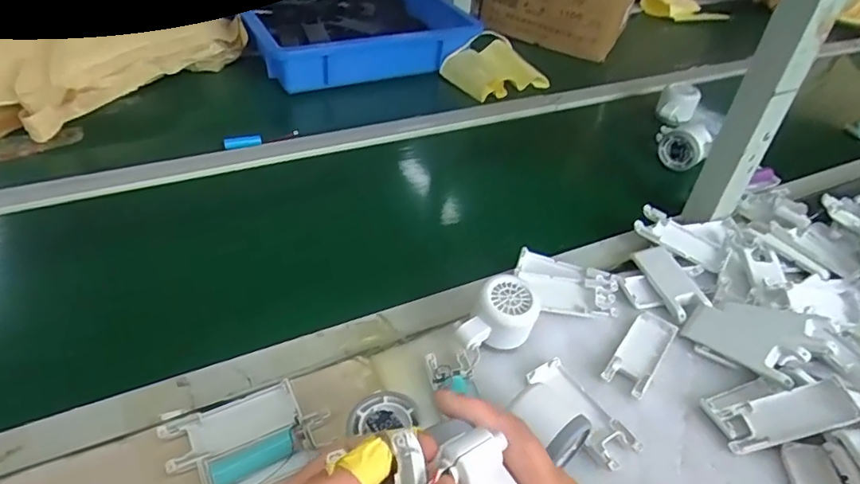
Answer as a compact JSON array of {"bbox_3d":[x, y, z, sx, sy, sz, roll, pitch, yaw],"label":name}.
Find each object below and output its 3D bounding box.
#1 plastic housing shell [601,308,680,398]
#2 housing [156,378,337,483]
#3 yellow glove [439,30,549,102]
[{"bbox_3d":[0.204,0.104,0.540,0.039,0.006,0.108,31,48,23],"label":"plastic housing shell"},{"bbox_3d":[-0.142,0.157,0.443,0.117,0.018,0.083,-15,48,-22],"label":"housing"},{"bbox_3d":[0.115,-0.300,0.990,0.149,0.064,0.129,-26,52,-30],"label":"yellow glove"}]

